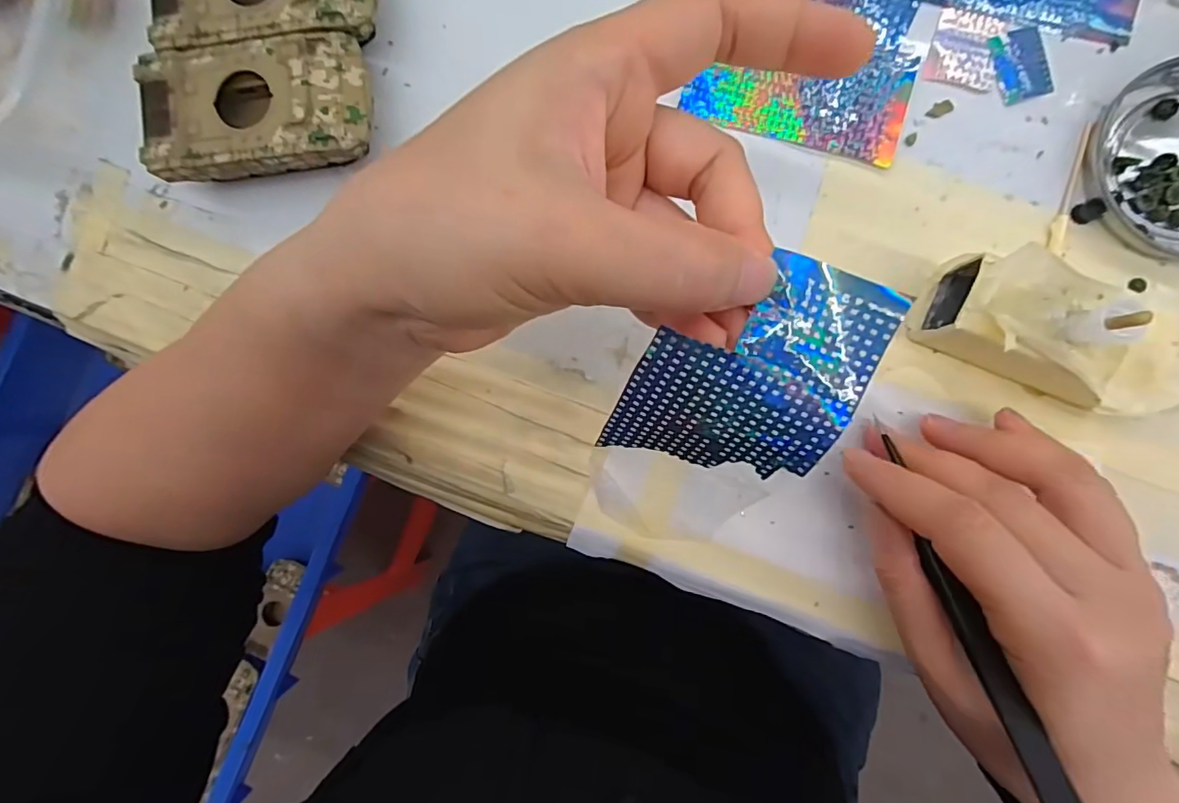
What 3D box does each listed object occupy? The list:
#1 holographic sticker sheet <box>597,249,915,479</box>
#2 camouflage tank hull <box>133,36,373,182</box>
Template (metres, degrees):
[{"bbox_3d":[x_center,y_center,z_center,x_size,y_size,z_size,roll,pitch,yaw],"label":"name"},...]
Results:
[{"bbox_3d":[0.044,-0.007,0.152,0.061,0.022,0.069,18,135,2],"label":"holographic sticker sheet"},{"bbox_3d":[-0.140,-0.123,0.230,0.094,0.026,0.052,-4,89,5],"label":"camouflage tank hull"}]

